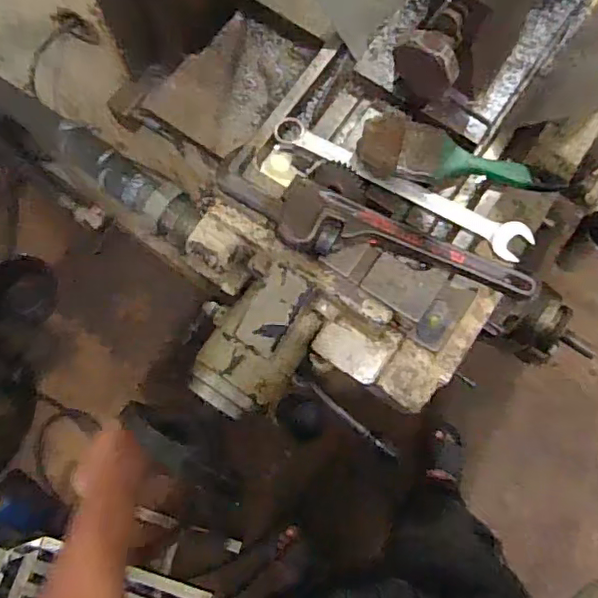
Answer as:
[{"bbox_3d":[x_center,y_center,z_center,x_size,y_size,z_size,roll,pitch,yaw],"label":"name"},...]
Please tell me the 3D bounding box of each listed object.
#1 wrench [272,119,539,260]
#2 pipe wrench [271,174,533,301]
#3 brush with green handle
[{"bbox_3d":[0.101,-0.119,0.573,0.278,0.019,0.035,29,72,7],"label":"wrench"},{"bbox_3d":[0.105,-0.053,0.550,0.251,0.030,0.066,16,71,3],"label":"pipe wrench"},{"bbox_3d":[0.168,-0.150,0.571,0.214,0.029,0.069,5,71,-1],"label":"brush with green handle"}]

